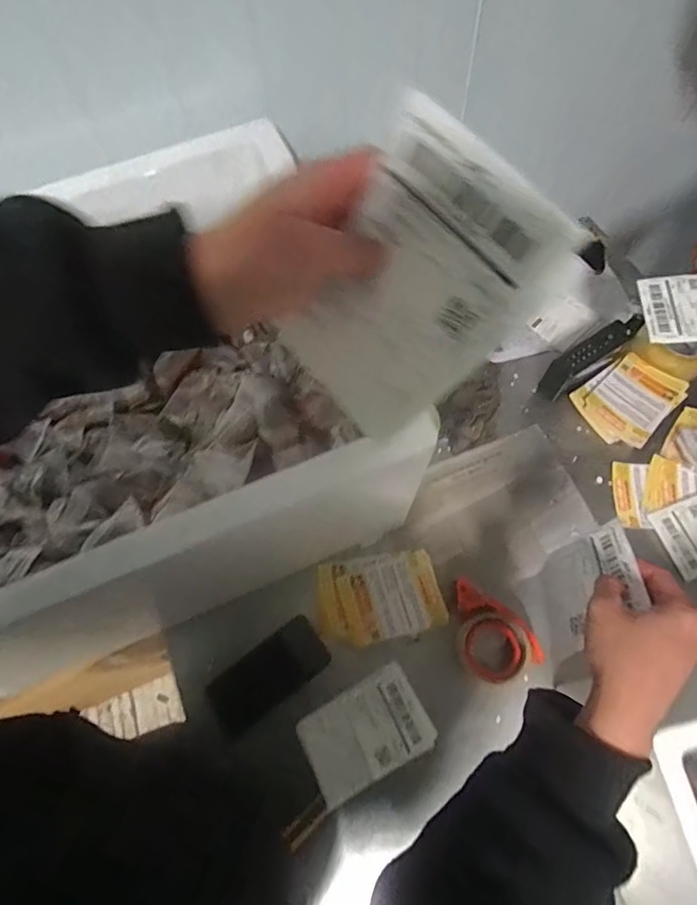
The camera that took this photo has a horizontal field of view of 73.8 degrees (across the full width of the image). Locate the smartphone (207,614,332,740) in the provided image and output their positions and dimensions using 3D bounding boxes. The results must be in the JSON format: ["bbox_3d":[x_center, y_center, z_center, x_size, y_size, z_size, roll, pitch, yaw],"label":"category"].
[{"bbox_3d":[-0.107,0.302,0.632,0.159,0.013,0.080,-36,69,-12],"label":"smartphone"}]

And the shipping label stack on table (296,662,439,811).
[{"bbox_3d":[0.023,0.364,0.606,0.161,0.011,0.104,-28,68,-9],"label":"shipping label stack on table"}]

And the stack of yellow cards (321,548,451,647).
[{"bbox_3d":[0.044,0.207,0.672,0.173,0.009,0.120,-14,66,-3],"label":"stack of yellow cards"}]

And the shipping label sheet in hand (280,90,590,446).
[{"bbox_3d":[0.033,-0.082,0.259,0.100,0.156,0.007,39,38,-1],"label":"shipping label sheet in hand"}]

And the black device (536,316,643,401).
[{"bbox_3d":[0.386,-0.157,0.734,0.184,0.057,0.046,-36,69,1],"label":"black device"}]

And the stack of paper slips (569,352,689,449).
[{"bbox_3d":[0.455,-0.083,0.748,0.150,0.029,0.124,-32,69,-11],"label":"stack of paper slips"}]

